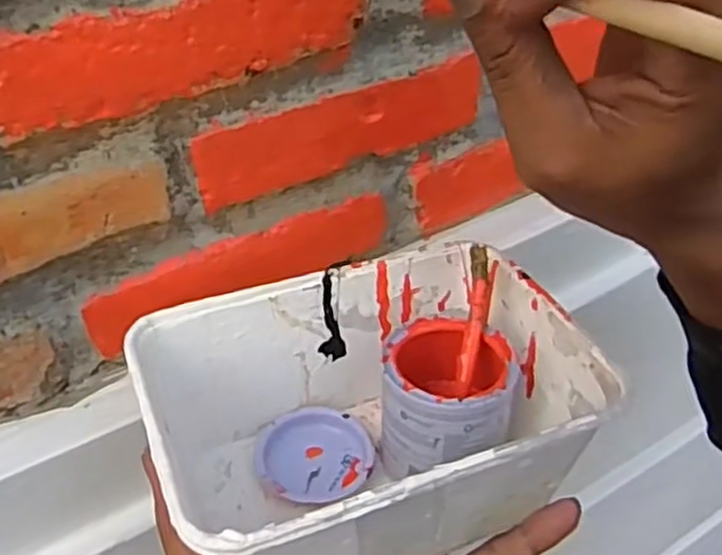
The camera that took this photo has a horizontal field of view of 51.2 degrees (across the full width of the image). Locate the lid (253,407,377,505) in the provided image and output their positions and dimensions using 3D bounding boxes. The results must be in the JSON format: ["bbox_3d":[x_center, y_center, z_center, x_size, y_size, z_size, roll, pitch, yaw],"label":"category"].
[{"bbox_3d":[-0.021,0.080,0.339,0.051,0.010,0.046,-11,44,-12],"label":"lid"}]

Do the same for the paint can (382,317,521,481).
[{"bbox_3d":[0.037,0.055,0.327,0.054,0.052,0.056,0,43,0],"label":"paint can"}]

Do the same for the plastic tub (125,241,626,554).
[{"bbox_3d":[0.005,0.055,0.313,0.168,0.083,0.120,-16,45,-17],"label":"plastic tub"}]

